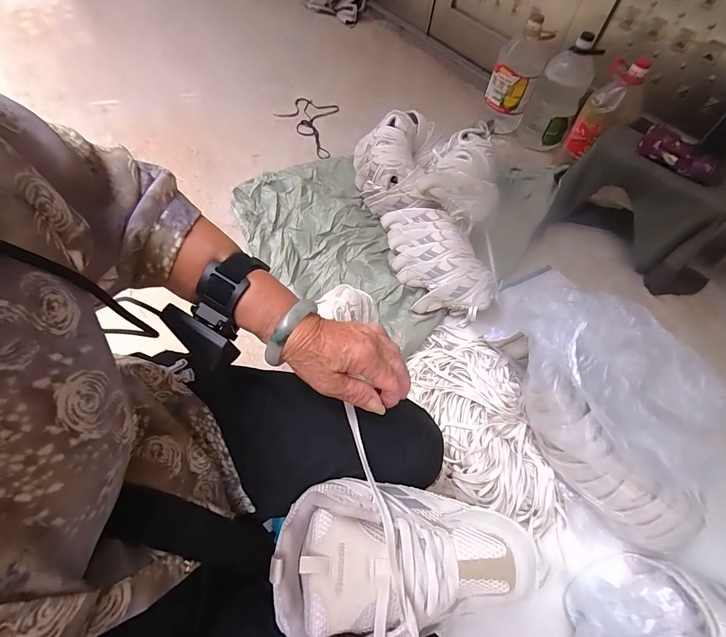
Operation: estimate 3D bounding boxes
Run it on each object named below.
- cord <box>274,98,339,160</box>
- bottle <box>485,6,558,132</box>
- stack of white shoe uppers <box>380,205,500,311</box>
[{"bbox_3d":[-0.159,-0.749,1.382,0.231,0.023,0.406,-28,64,-22],"label":"cord"},{"bbox_3d":[0.558,-0.886,1.320,0.166,0.329,0.143,24,58,9],"label":"bottle"},{"bbox_3d":[0.182,-0.160,0.933,0.183,0.111,0.363,-15,60,-16],"label":"stack of white shoe uppers"}]

